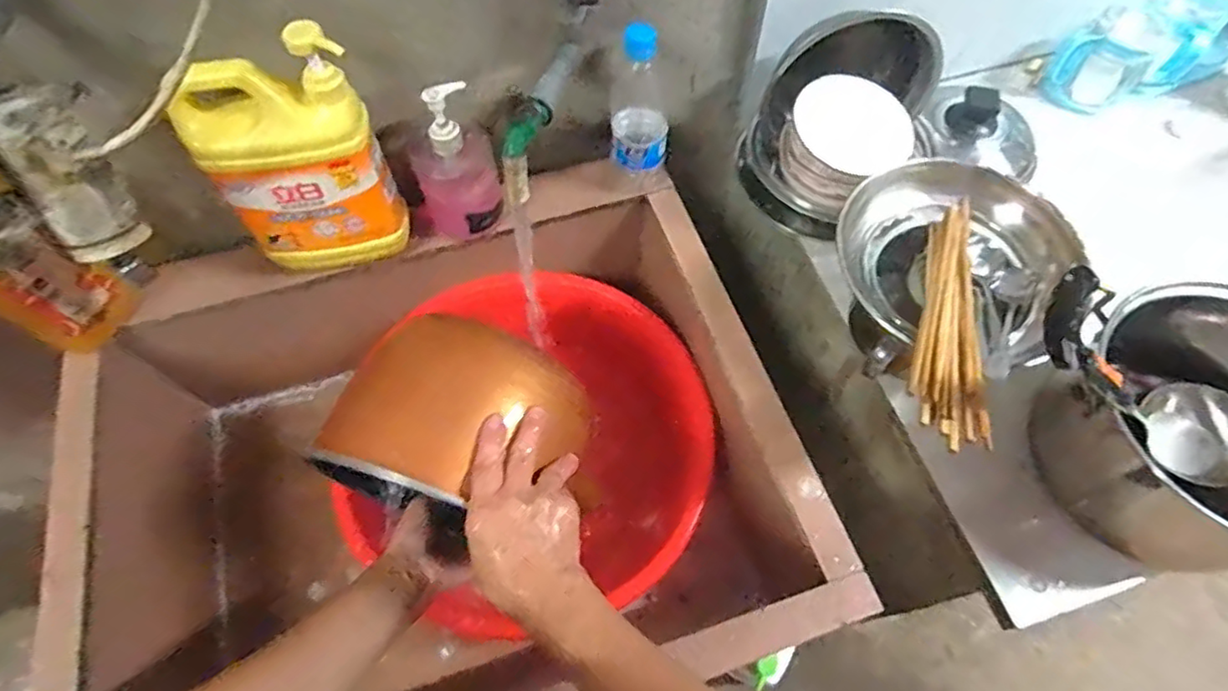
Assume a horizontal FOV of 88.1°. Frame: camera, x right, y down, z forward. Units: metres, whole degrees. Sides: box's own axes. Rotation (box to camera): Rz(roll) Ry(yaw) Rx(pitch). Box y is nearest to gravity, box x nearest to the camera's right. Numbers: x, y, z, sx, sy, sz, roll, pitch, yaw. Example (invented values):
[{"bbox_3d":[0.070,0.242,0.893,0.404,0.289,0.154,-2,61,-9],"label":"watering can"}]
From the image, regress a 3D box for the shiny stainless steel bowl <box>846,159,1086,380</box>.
[{"bbox_3d":[0.317,-0.086,0.574,0.181,0.075,0.199,0,62,1],"label":"shiny stainless steel bowl"}]

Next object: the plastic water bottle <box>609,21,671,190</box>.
[{"bbox_3d":[0.029,-0.266,0.698,0.064,0.186,0.079,3,62,2],"label":"plastic water bottle"}]

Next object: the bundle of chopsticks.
[{"bbox_3d":[0.281,-0.030,0.531,0.053,0.053,0.260,16,63,9],"label":"bundle of chopsticks"}]

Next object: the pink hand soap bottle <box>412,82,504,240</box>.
[{"bbox_3d":[-0.174,-0.189,0.681,0.092,0.172,0.071,-20,63,-9],"label":"pink hand soap bottle"}]

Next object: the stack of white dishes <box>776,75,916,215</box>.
[{"bbox_3d":[0.243,-0.217,0.672,0.128,0.070,0.113,-32,66,-15],"label":"stack of white dishes"}]

